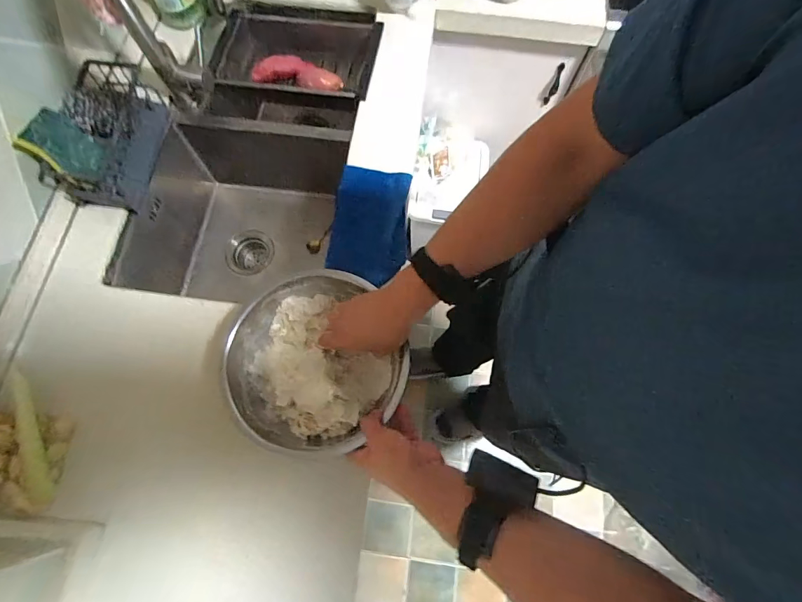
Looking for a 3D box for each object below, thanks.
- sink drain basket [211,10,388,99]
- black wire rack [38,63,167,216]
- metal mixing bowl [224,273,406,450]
[{"bbox_3d":[-0.234,-0.512,0.870,0.335,0.091,0.201,11,72,3],"label":"sink drain basket"},{"bbox_3d":[-0.506,-0.292,0.701,0.130,0.101,0.244,8,72,2],"label":"black wire rack"},{"bbox_3d":[-0.122,0.087,0.577,0.232,0.076,0.234,0,71,-1],"label":"metal mixing bowl"}]

